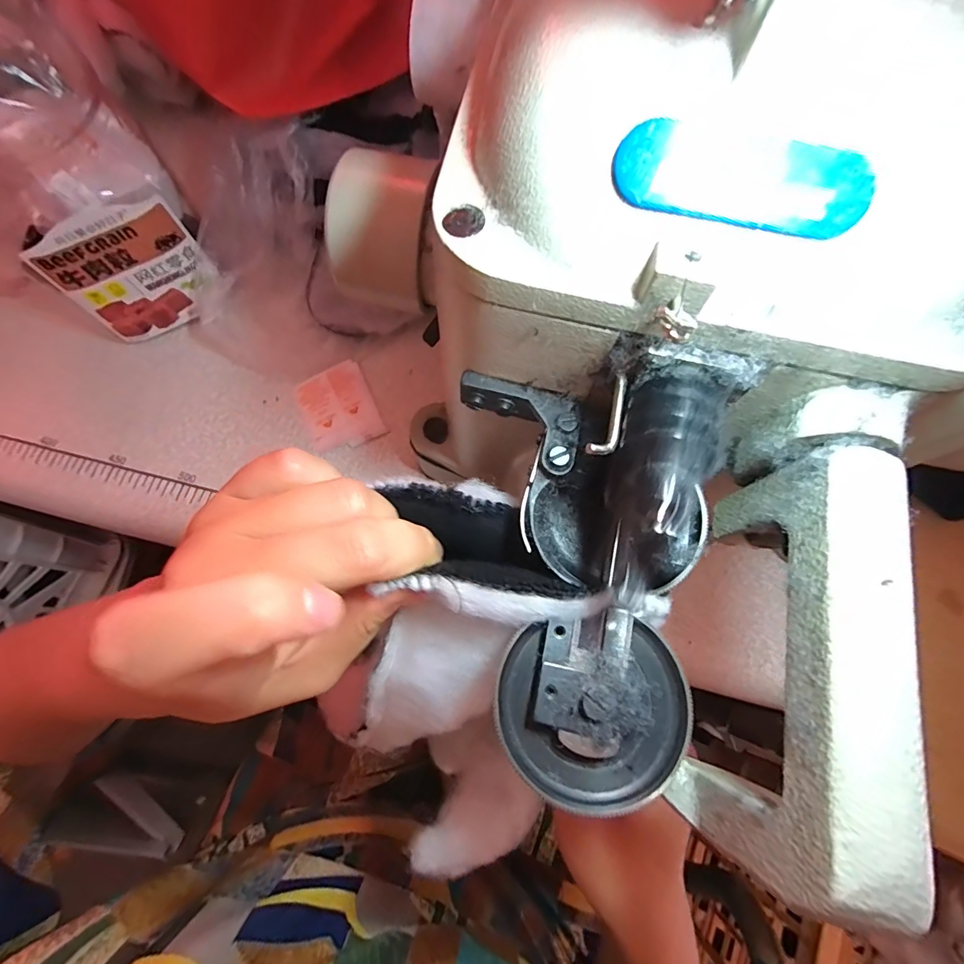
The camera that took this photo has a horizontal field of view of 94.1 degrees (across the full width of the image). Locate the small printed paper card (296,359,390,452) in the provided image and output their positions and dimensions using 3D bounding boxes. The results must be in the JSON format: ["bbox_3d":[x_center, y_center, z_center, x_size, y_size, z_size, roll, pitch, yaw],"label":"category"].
[{"bbox_3d":[-0.101,-0.051,0.317,0.049,0.005,0.061,-26,74,-8],"label":"small printed paper card"}]

